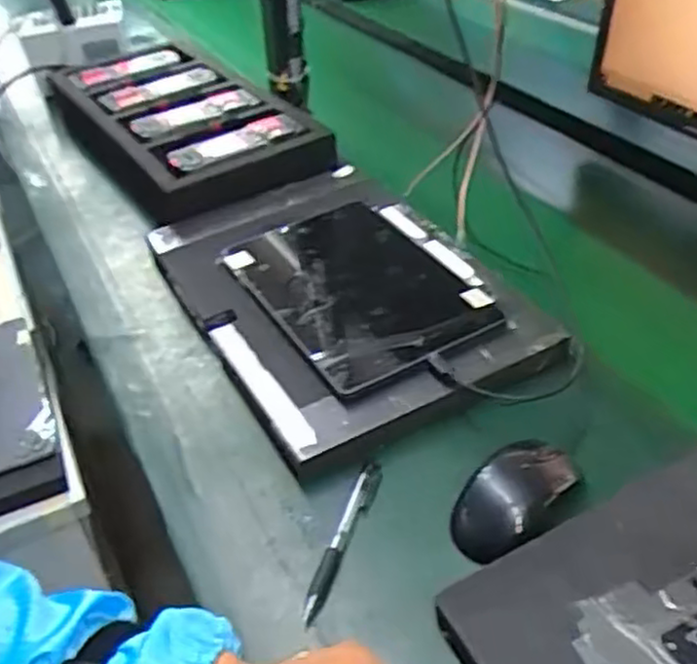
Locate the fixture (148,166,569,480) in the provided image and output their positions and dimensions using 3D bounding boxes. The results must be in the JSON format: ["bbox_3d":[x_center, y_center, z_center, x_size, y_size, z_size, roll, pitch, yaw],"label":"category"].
[{"bbox_3d":[-0.017,-0.049,0.701,0.257,0.030,0.376,-21,42,-20],"label":"fixture"}]

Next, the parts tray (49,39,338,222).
[{"bbox_3d":[-0.236,-0.293,0.984,0.228,0.057,0.490,-23,43,-22],"label":"parts tray"}]

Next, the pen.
[{"bbox_3d":[-0.004,0.143,0.508,0.014,0.016,0.129,12,42,19],"label":"pen"}]

